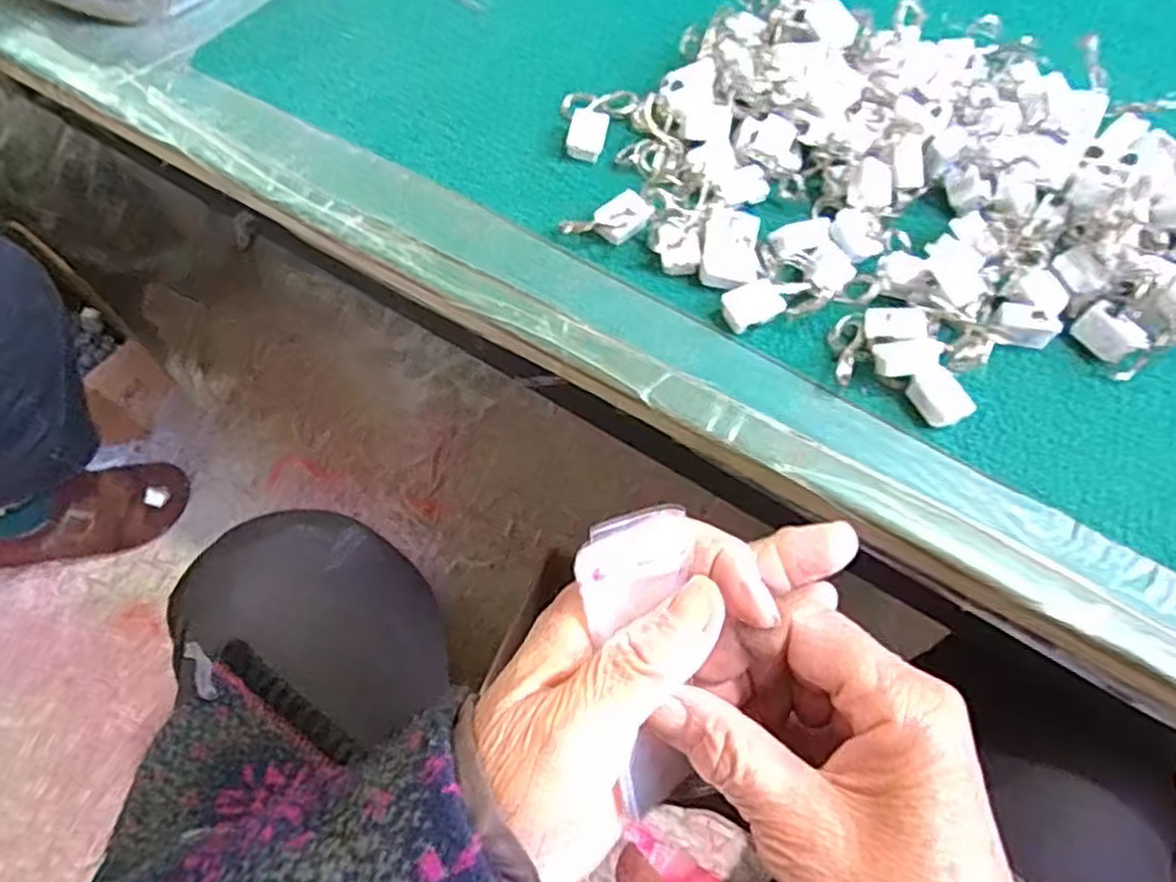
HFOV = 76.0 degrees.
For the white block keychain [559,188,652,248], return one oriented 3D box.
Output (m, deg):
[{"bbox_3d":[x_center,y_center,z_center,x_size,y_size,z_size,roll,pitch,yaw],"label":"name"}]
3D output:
[{"bbox_3d":[0.010,-0.116,0.402,0.047,0.017,0.020,-18,64,-10],"label":"white block keychain"}]

